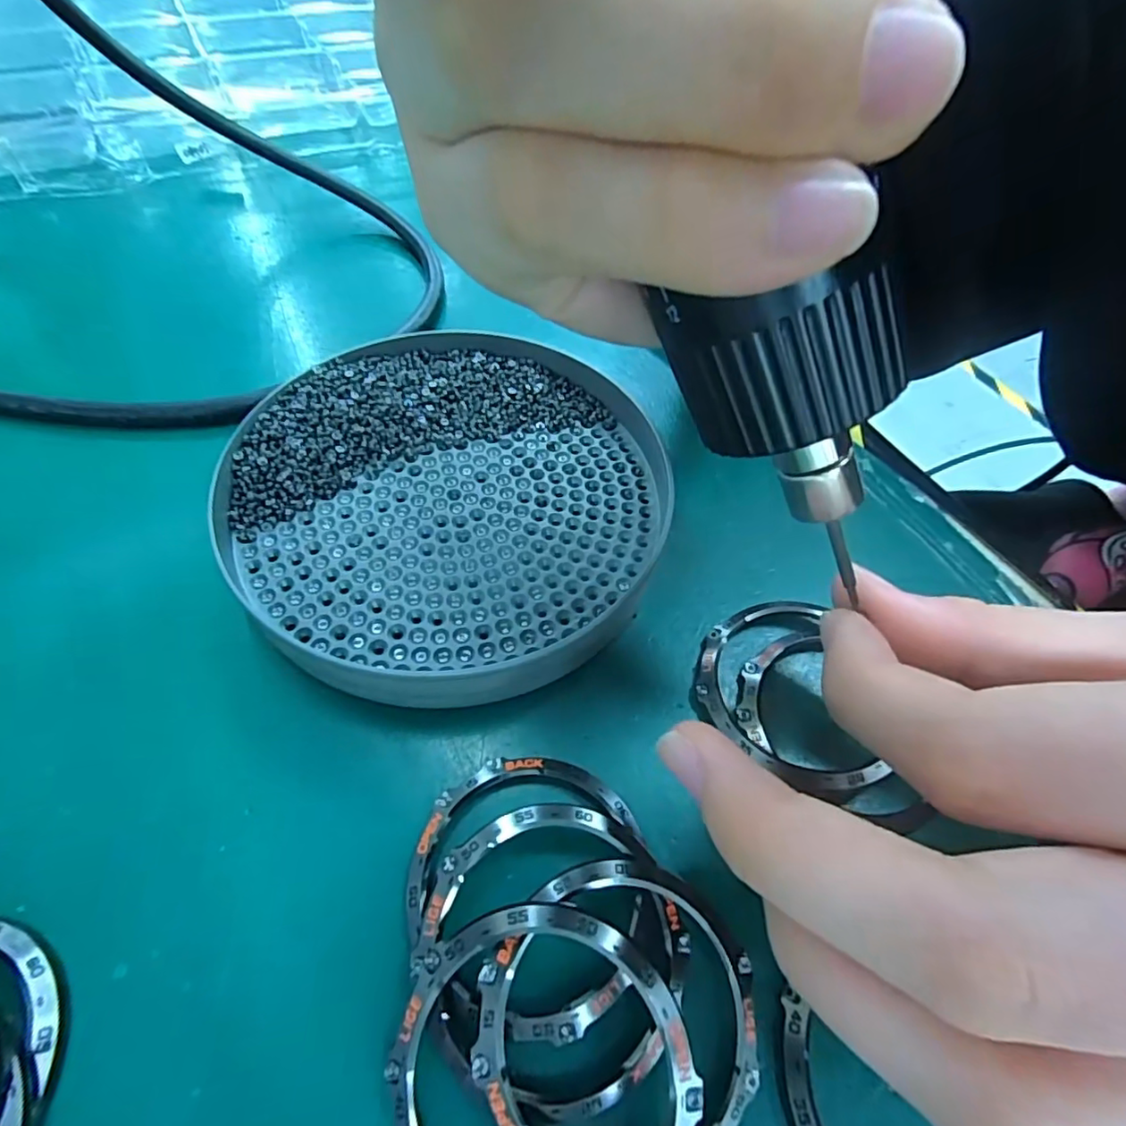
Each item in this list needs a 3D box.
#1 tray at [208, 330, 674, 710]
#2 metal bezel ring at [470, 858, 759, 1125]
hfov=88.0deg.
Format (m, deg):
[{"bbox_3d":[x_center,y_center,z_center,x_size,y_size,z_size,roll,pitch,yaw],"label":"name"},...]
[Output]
[{"bbox_3d":[-0.027,-0.021,0.159,0.108,0.019,0.118,1,56,-2],"label":"tray"},{"bbox_3d":[0.009,0.075,0.097,0.046,0.004,0.045,4,63,-7],"label":"metal bezel ring"}]

